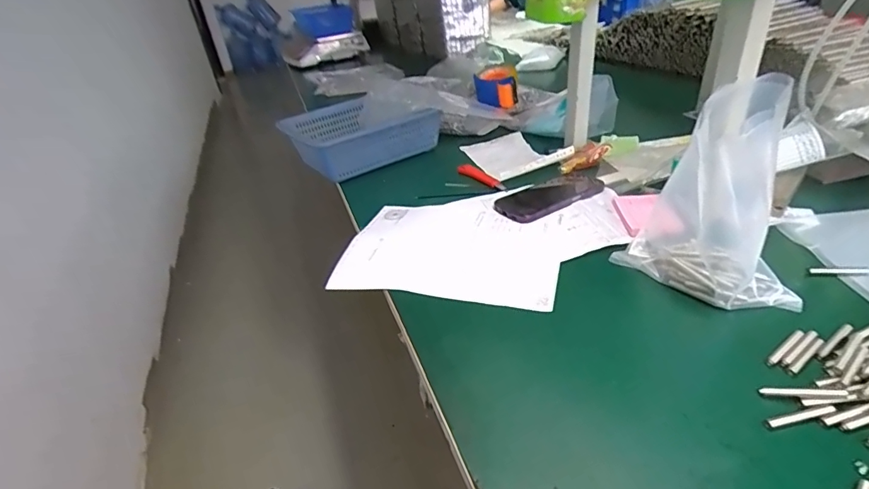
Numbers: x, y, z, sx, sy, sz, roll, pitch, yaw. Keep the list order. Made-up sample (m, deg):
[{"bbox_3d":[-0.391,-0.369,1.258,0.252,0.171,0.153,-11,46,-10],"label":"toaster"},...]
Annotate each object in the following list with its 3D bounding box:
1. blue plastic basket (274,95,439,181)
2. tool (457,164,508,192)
[{"bbox_3d":[-0.152,-0.224,0.925,0.281,0.084,0.227,-22,37,-23],"label":"blue plastic basket"},{"bbox_3d":[0.087,-0.116,0.807,0.025,0.018,0.135,-20,35,-23],"label":"tool"}]

